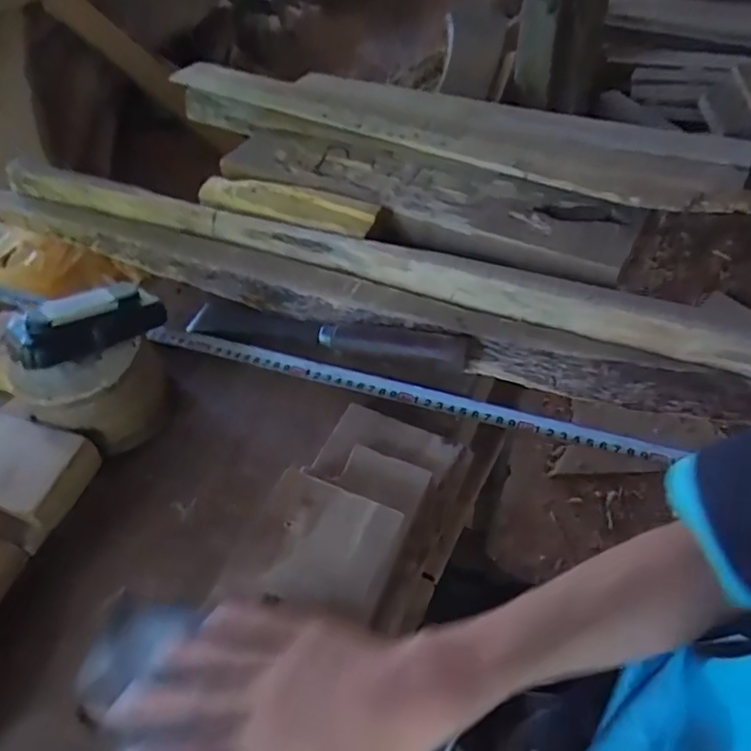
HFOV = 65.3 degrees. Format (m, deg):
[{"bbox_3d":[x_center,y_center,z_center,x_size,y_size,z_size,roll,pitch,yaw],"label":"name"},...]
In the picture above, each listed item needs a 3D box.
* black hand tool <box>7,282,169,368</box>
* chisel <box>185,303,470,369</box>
[{"bbox_3d":[-0.215,-0.041,0.439,0.104,0.039,0.043,-31,55,-23],"label":"black hand tool"},{"bbox_3d":[-0.046,-0.038,0.522,0.259,0.022,0.041,7,63,18],"label":"chisel"}]

